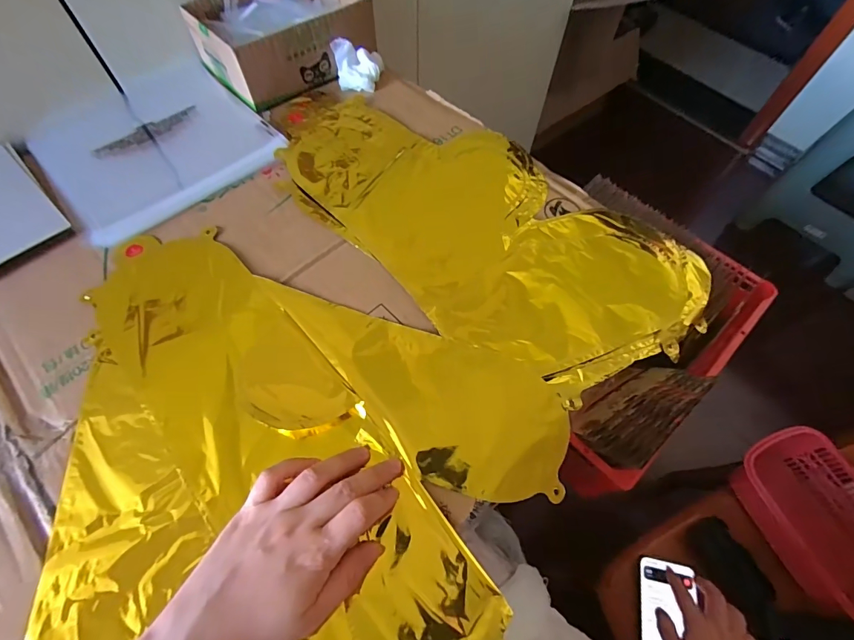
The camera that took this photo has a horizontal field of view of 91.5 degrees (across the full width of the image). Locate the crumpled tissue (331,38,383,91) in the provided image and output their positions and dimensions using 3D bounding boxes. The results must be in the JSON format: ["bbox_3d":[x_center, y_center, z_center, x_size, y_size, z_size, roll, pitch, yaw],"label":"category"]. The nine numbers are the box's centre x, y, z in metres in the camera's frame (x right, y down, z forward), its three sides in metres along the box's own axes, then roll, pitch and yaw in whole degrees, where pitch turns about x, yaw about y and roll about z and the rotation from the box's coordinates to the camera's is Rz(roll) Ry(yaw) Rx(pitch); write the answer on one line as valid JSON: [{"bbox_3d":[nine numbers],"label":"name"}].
[{"bbox_3d":[-0.082,-0.312,0.498,0.056,0.035,0.055,-5,62,-4],"label":"crumpled tissue"}]

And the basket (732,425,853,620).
[{"bbox_3d":[0.523,0.276,0.561,0.147,0.092,0.227,-17,63,-10],"label":"basket"}]

